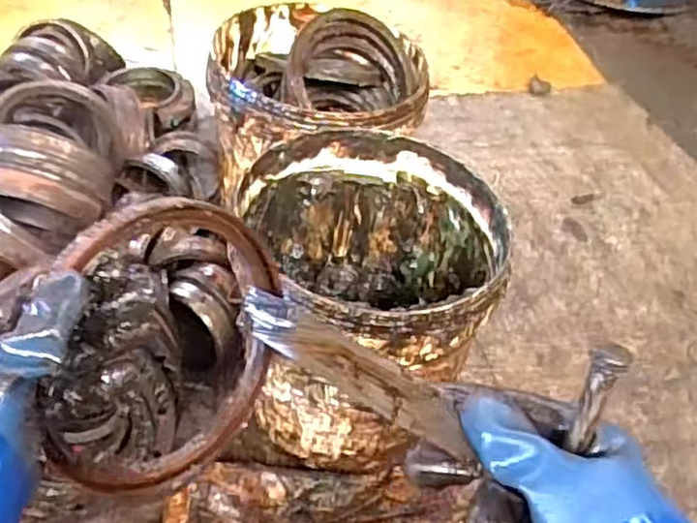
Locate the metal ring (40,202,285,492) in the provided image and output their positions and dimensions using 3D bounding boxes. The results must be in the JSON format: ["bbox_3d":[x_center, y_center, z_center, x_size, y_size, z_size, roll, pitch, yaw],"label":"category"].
[{"bbox_3d":[-0.106,0.052,0.427,0.014,0.182,0.158,16,16,37],"label":"metal ring"}]

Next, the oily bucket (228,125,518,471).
[{"bbox_3d":[0.015,0.063,0.877,0.299,0.343,0.309,3,48,-3],"label":"oily bucket"}]

